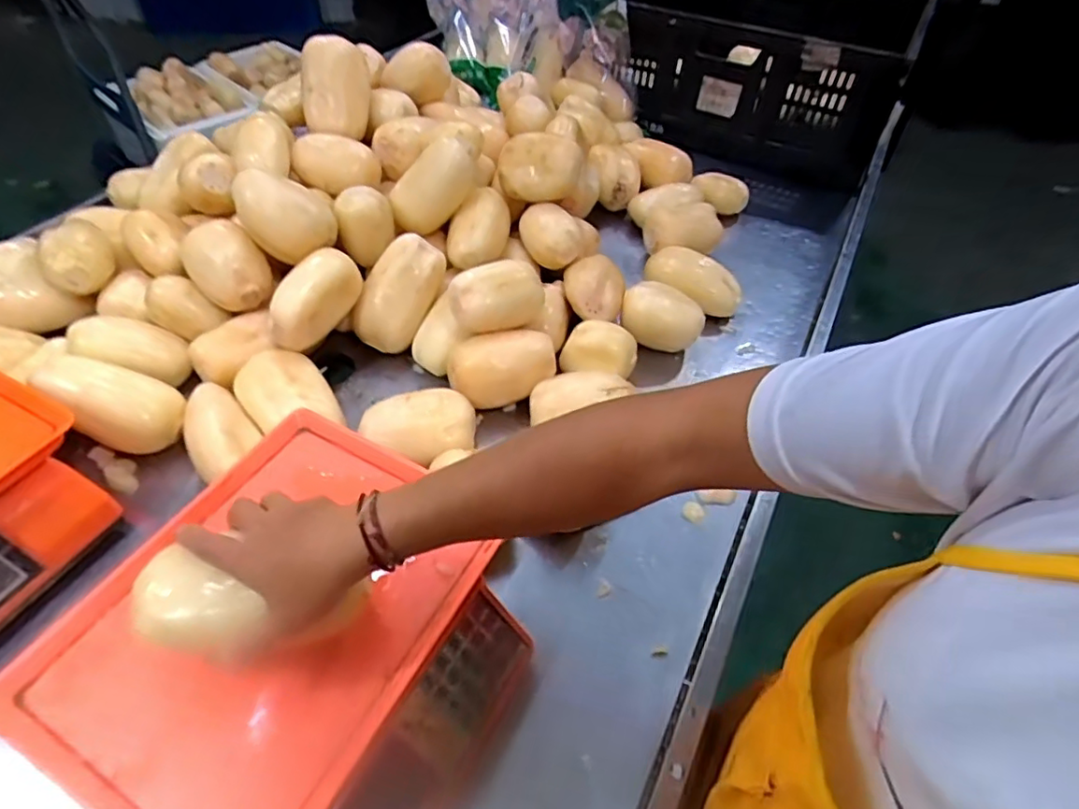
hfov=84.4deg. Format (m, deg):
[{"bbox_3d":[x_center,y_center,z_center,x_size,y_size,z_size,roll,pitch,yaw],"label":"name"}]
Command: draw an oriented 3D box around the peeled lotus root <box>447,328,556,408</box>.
[{"bbox_3d":[-0.039,-0.045,0.710,0.132,0.060,0.068,-15,52,-16],"label":"peeled lotus root"}]

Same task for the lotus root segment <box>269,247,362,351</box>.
[{"bbox_3d":[-0.258,-0.127,0.695,0.061,0.061,0.126,20,51,13],"label":"lotus root segment"}]

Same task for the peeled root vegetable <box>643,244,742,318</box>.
[{"bbox_3d":[0.222,-0.178,0.853,0.141,0.055,0.058,29,53,2],"label":"peeled root vegetable"}]

